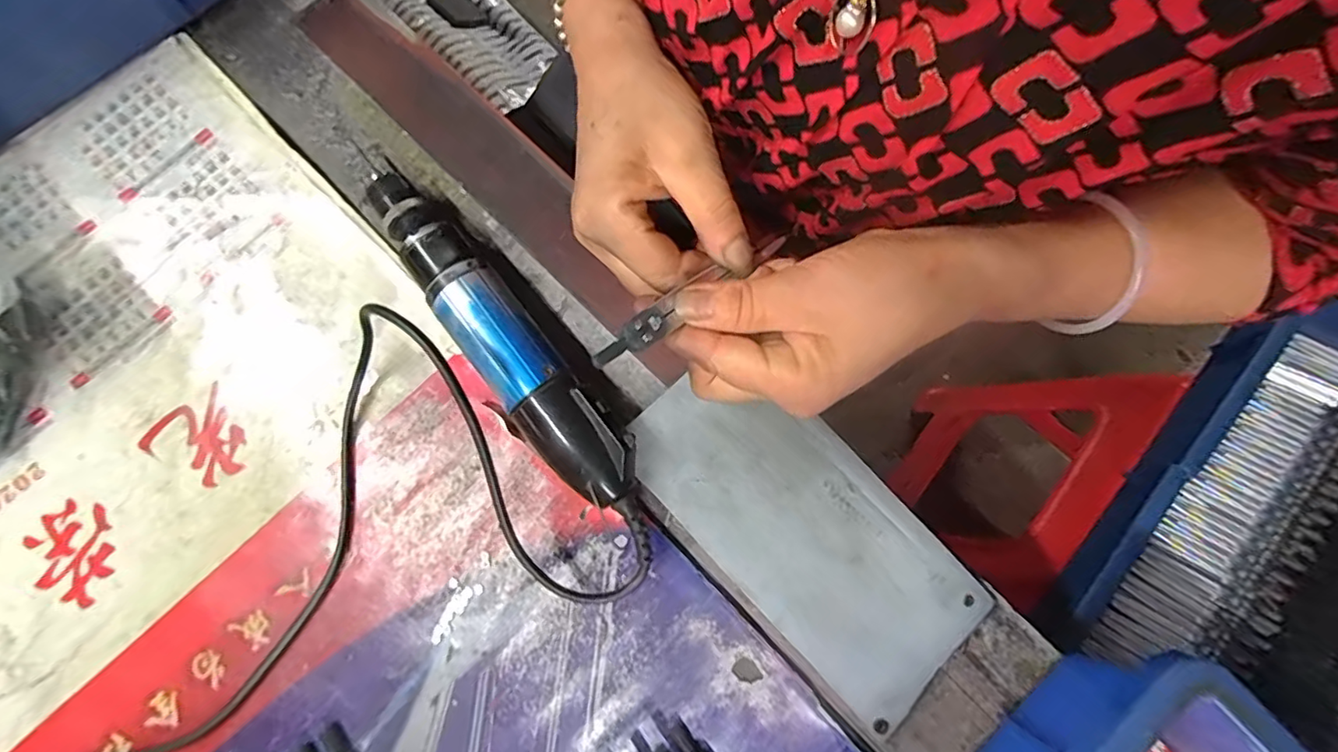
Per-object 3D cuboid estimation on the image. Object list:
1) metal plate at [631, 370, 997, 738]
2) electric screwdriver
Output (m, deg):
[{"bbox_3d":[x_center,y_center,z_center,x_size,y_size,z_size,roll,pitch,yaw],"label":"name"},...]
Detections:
[{"bbox_3d":[0.070,0.078,0.306,0.092,0.004,0.195,-42,82,-10],"label":"metal plate"},{"bbox_3d":[-0.091,-0.022,0.306,0.038,0.037,0.212,-39,83,-8],"label":"electric screwdriver"}]

